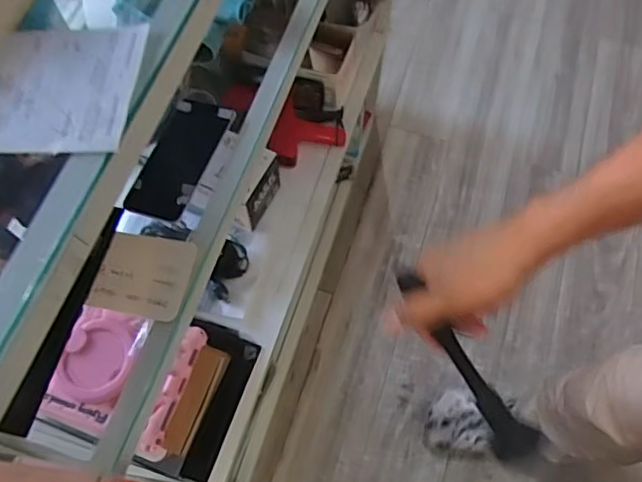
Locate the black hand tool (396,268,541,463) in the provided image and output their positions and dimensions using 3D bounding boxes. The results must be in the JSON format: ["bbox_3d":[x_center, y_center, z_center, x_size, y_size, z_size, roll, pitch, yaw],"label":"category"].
[{"bbox_3d":[0.120,0.105,0.496,0.032,0.035,0.197,-38,103,-15],"label":"black hand tool"}]

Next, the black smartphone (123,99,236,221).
[{"bbox_3d":[-0.160,-0.094,0.657,0.073,0.015,0.156,21,67,8],"label":"black smartphone"}]

